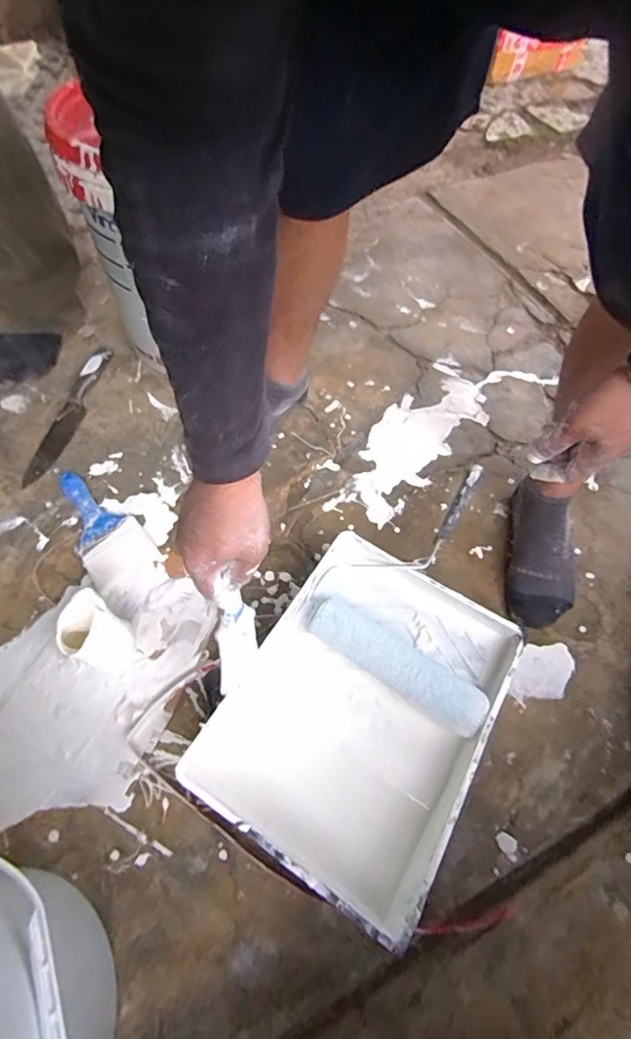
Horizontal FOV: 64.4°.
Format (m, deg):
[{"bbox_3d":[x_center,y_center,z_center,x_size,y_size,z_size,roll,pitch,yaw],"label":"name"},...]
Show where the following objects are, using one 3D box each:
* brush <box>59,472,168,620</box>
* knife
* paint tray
[{"bbox_3d":[-0.325,0.022,0.767,0.099,0.018,0.268,-36,68,-20],"label":"brush"},{"bbox_3d":[-0.435,-0.194,0.885,0.048,0.023,0.315,9,61,3],"label":"knife"},{"bbox_3d":[0.061,0.221,0.618,0.274,0.093,0.377,29,64,13],"label":"paint tray"}]

